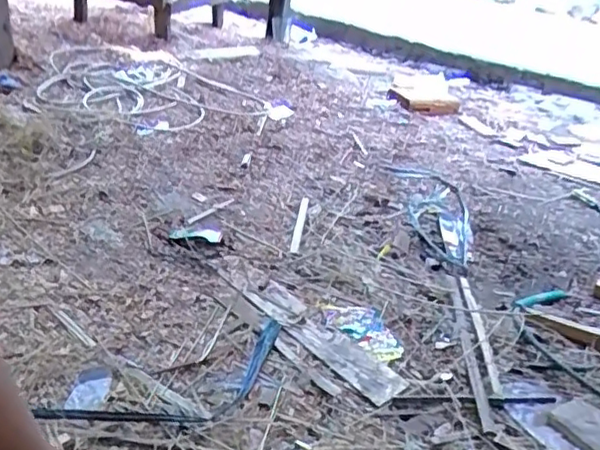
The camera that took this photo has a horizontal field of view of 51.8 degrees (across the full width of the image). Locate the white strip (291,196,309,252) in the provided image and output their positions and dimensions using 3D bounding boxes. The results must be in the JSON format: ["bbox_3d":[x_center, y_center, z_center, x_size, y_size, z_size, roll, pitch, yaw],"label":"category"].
[{"bbox_3d":[0.000,-0.002,1.170,0.016,0.011,0.218,7,30,4],"label":"white strip"}]

